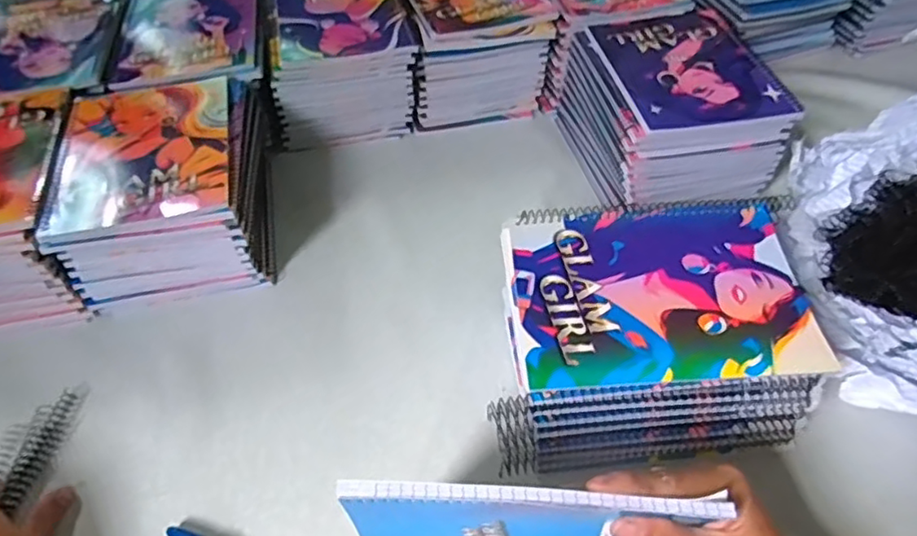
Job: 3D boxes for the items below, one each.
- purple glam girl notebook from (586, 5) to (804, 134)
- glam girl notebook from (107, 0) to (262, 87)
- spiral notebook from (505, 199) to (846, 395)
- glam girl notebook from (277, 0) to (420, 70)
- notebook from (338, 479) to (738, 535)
[{"bbox_3d":[0.225,-0.209,0.612,0.147,0.010,0.208,-8,51,-5],"label":"purple glam girl notebook"},{"bbox_3d":[-0.299,-0.266,0.681,0.150,0.008,0.192,-10,51,-6],"label":"glam girl notebook"},{"bbox_3d":[0.140,0.012,0.428,0.202,0.011,0.149,-4,50,-1],"label":"spiral notebook"},{"bbox_3d":[-0.133,-0.299,0.700,0.145,0.005,0.192,-11,51,-7],"label":"glam girl notebook"},{"bbox_3d":[0.039,0.161,0.354,0.192,0.144,0.017,1,51,3],"label":"notebook"}]

